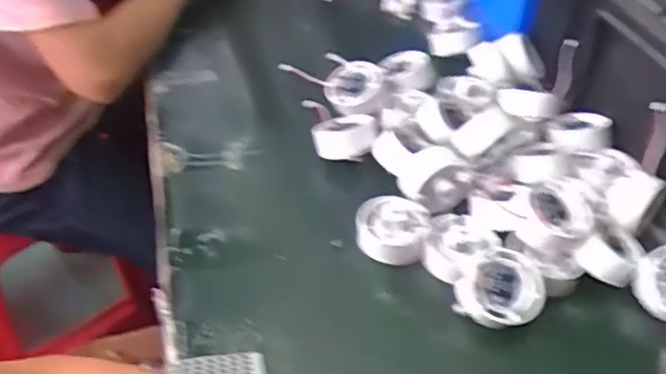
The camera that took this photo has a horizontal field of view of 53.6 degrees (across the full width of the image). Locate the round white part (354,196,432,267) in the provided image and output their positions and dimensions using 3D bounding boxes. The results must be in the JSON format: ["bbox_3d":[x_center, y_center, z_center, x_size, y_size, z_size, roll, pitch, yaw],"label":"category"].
[{"bbox_3d":[0.049,0.034,0.543,0.058,0.030,0.061,1,42,-1],"label":"round white part"}]

